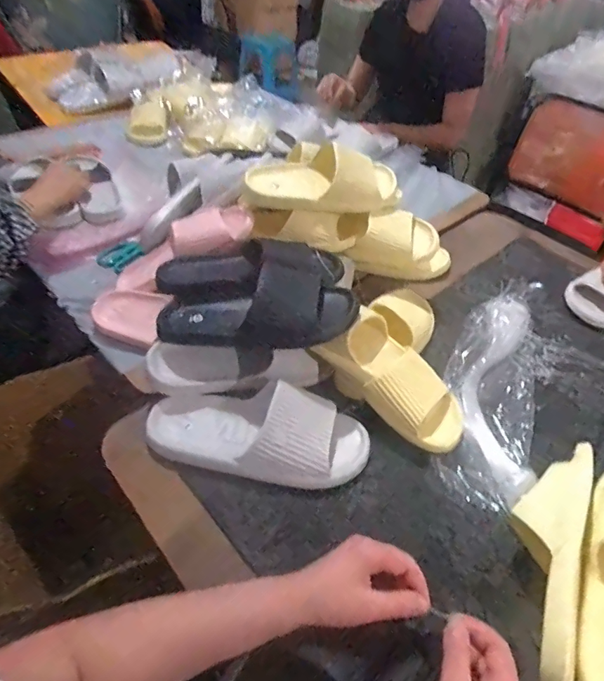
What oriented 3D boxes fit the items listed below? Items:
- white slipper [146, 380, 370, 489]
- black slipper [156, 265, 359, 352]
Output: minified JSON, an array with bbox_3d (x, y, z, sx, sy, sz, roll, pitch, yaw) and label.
[{"bbox_3d":[-0.055,0.110,0.562,0.283,0.076,0.109,8,47,3],"label":"white slipper"},{"bbox_3d":[-0.065,-0.039,0.591,0.262,0.077,0.093,-5,45,12],"label":"black slipper"}]

